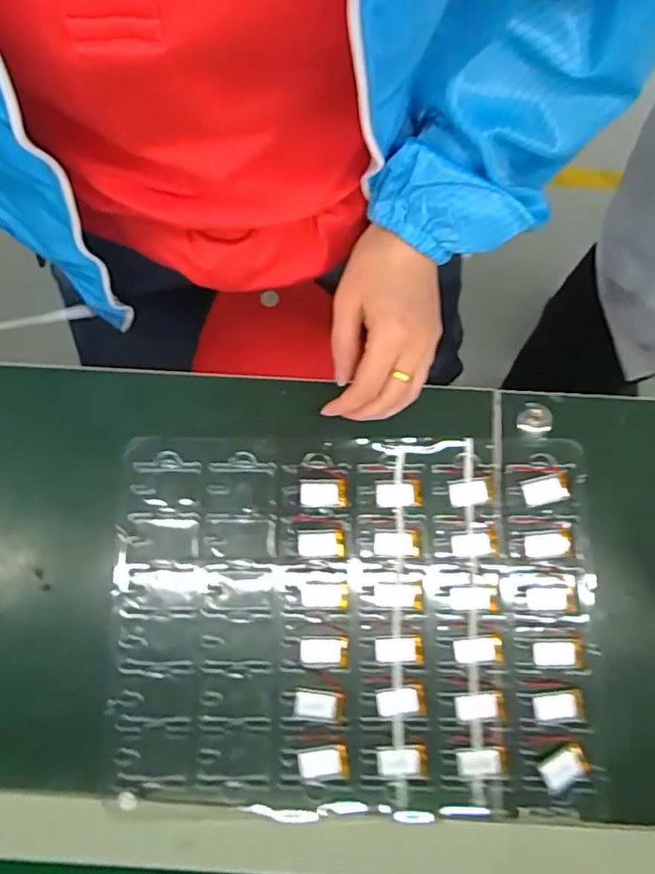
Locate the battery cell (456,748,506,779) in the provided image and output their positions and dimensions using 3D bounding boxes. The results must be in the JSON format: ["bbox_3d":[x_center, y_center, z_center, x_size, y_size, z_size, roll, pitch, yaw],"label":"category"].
[{"bbox_3d":[0.105,0.222,0.397,0.033,0.004,0.019,-1,76,1],"label":"battery cell"}]

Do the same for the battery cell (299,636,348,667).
[{"bbox_3d":[-0.003,0.151,0.412,0.033,0.004,0.020,-1,76,1],"label":"battery cell"}]

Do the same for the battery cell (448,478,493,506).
[{"bbox_3d":[0.106,0.040,0.429,0.034,0.004,0.018,-8,76,-1],"label":"battery cell"}]

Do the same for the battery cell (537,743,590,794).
[{"bbox_3d":[0.159,0.223,0.394,0.033,0.004,0.019,-28,83,-4],"label":"battery cell"}]

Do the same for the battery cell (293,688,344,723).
[{"bbox_3d":[-0.006,0.186,0.404,0.034,0.004,0.018,7,76,3],"label":"battery cell"}]

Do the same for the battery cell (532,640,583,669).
[{"bbox_3d":[0.161,0.151,0.408,0.033,0.004,0.018,-2,82,-1],"label":"battery cell"}]

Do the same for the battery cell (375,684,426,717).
[{"bbox_3d":[0.050,0.183,0.404,0.034,0.004,0.019,-5,76,0],"label":"battery cell"}]

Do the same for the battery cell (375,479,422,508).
[{"bbox_3d":[0.052,0.042,0.429,0.033,0.004,0.019,-3,76,1],"label":"battery cell"}]

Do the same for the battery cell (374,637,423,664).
[{"bbox_3d":[0.050,0.150,0.411,0.033,0.004,0.017,-2,76,1],"label":"battery cell"}]

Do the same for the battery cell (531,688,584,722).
[{"bbox_3d":[0.159,0.185,0.403,0.033,0.004,0.021,-5,82,-1],"label":"battery cell"}]

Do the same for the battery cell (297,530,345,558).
[{"bbox_3d":[-0.005,0.077,0.422,0.034,0.004,0.019,1,76,2],"label":"battery cell"}]

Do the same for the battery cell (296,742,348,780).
[{"bbox_3d":[-0.003,0.221,0.396,0.033,0.004,0.021,-6,76,0],"label":"battery cell"}]

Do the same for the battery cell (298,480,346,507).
[{"bbox_3d":[-0.003,0.041,0.429,0.034,0.004,0.020,-1,76,1],"label":"battery cell"}]

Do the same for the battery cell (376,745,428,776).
[{"bbox_3d":[0.051,0.220,0.397,0.034,0.004,0.018,-1,76,1],"label":"battery cell"}]

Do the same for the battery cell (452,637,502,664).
[{"bbox_3d":[0.105,0.150,0.409,0.033,0.004,0.017,-4,76,0],"label":"battery cell"}]

